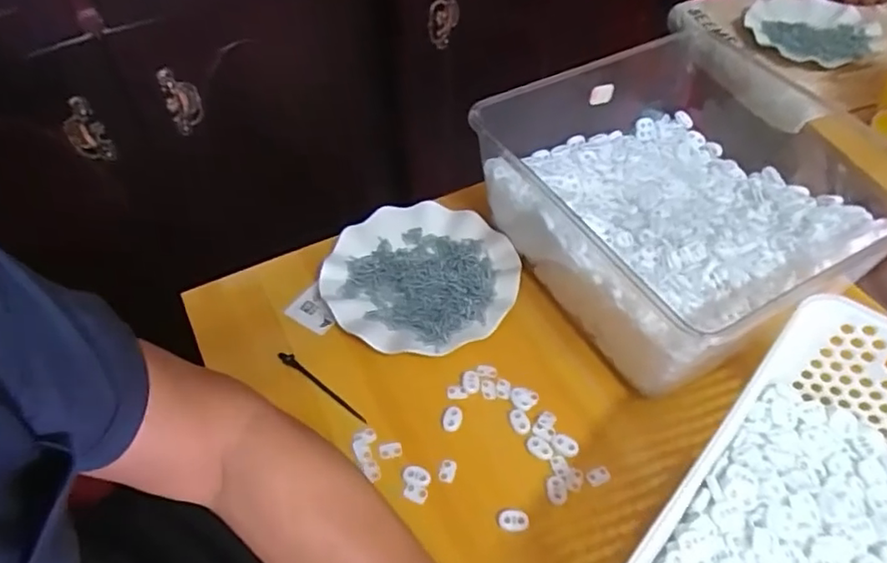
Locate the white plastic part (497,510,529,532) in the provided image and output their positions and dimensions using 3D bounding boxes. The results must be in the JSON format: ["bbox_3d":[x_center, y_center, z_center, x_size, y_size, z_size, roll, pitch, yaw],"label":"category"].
[{"bbox_3d":[0.053,0.180,0.459,0.022,0.007,0.014,3,51,2],"label":"white plastic part"}]

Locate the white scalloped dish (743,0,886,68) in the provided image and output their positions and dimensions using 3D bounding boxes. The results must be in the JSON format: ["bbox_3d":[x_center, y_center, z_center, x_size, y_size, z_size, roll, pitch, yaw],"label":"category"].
[{"bbox_3d":[0.543,-0.378,0.892,0.178,0.023,0.203,23,54,18],"label":"white scalloped dish"}]

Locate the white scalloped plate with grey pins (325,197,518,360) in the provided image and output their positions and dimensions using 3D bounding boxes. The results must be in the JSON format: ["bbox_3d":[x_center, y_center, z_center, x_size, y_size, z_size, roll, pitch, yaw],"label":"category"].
[{"bbox_3d":[-0.022,-0.005,0.599,0.179,0.021,0.177,0,51,0],"label":"white scalloped plate with grey pins"}]

